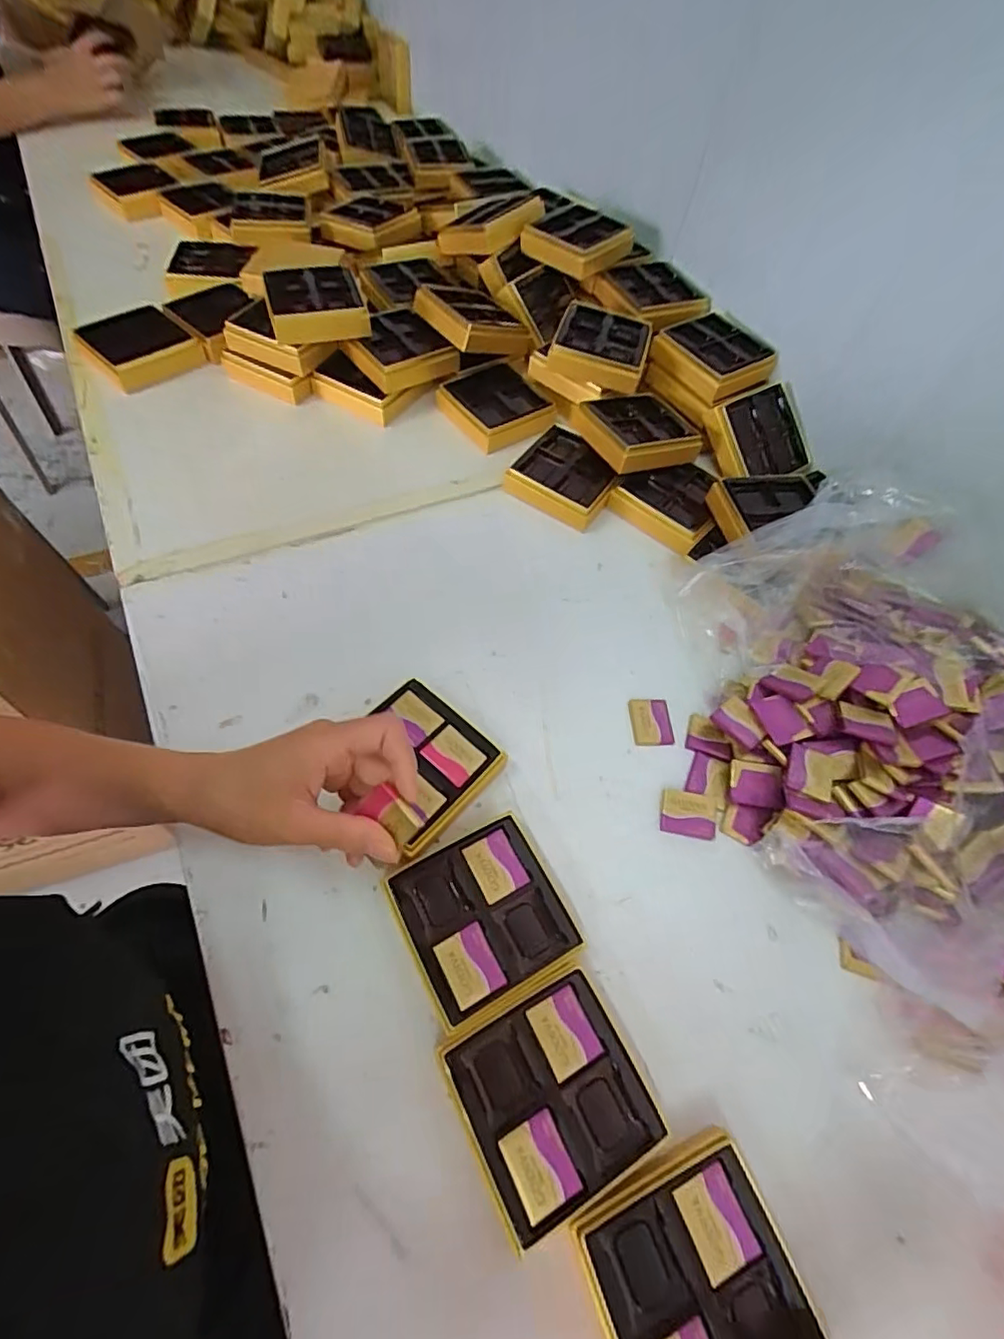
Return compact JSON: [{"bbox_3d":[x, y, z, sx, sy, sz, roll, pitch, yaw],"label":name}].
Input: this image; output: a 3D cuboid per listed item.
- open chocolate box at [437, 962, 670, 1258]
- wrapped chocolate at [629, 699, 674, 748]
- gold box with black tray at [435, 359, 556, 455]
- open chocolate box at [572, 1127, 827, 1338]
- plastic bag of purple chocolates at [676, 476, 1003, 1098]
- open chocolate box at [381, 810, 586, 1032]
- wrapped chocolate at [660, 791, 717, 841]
[{"bbox_3d":[0.026,0.237,0.322,0.097,0.028,0.096,-22,63,-17],"label":"open chocolate box"},{"bbox_3d":[0.121,0.043,0.466,0.033,0.005,0.041,-1,59,-5],"label":"wrapped chocolate"},{"bbox_3d":[-0.002,-0.299,0.637,0.104,0.020,0.113,-32,66,-22],"label":"gold box with black tray"},{"bbox_3d":[0.096,0.308,0.287,0.096,0.028,0.099,-18,62,-15],"label":"open chocolate box"},{"bbox_3d":[0.323,0.041,0.419,0.342,0.115,0.424,1,59,-4],"label":"plastic bag of purple chocolates"},{"bbox_3d":[-0.012,0.157,0.367,0.096,0.032,0.096,-22,63,-17],"label":"open chocolate box"},{"bbox_3d":[0.139,0.107,0.424,0.040,0.006,0.032,10,58,1],"label":"wrapped chocolate"}]

